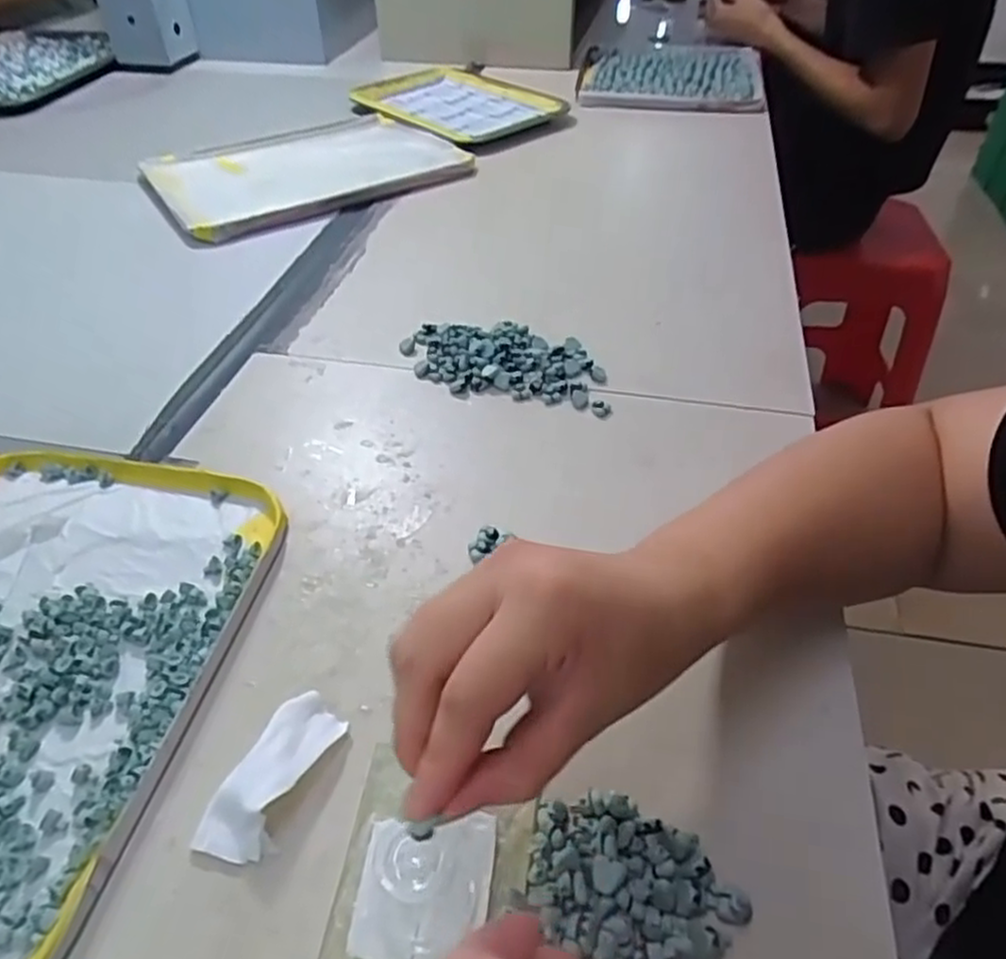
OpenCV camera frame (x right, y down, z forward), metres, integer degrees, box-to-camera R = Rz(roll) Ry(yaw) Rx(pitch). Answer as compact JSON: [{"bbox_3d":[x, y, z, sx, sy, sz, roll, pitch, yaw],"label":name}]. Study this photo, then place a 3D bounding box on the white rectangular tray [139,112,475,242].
[{"bbox_3d":[-0.206,-0.332,0.771,0.302,0.018,0.215,-25,49,-25],"label":"white rectangular tray"}]

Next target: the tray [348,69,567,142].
[{"bbox_3d":[-0.056,-0.477,0.921,0.195,0.017,0.253,-33,53,-31],"label":"tray"}]

